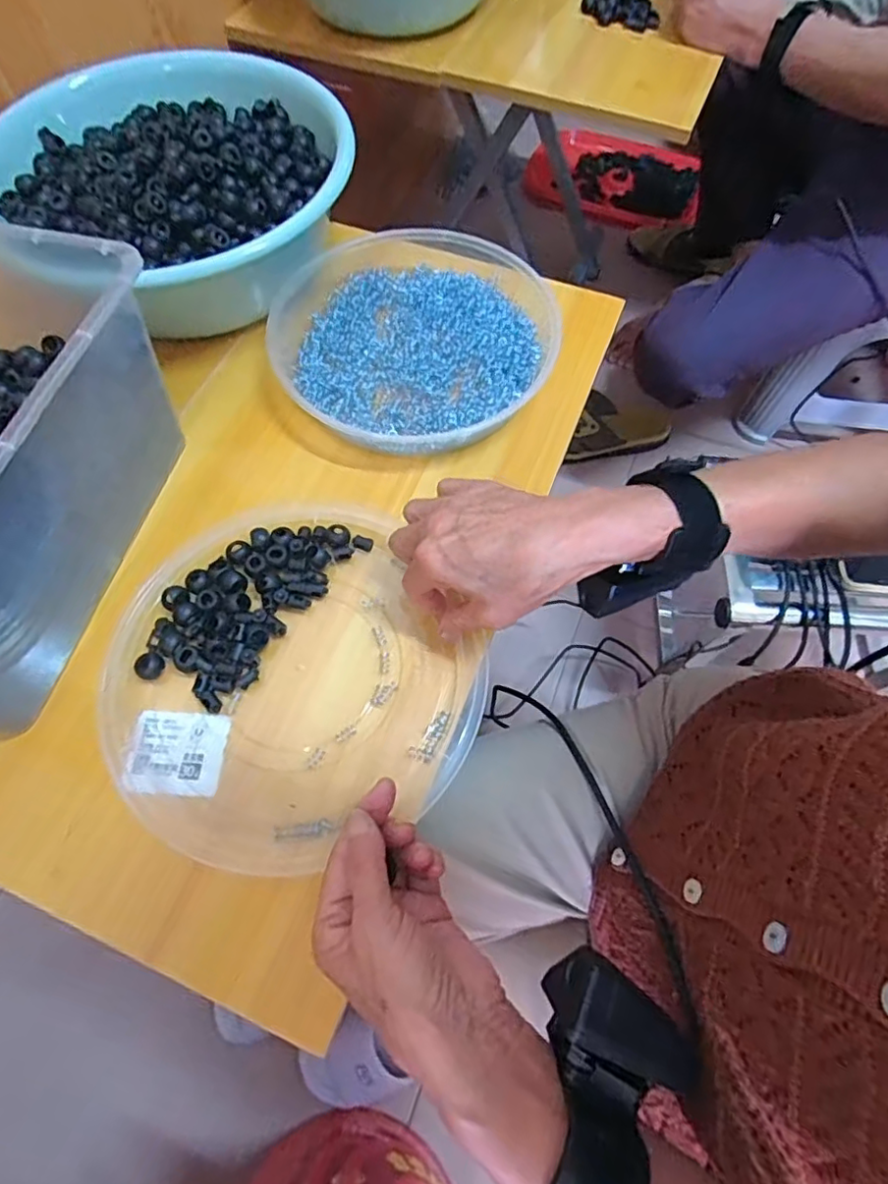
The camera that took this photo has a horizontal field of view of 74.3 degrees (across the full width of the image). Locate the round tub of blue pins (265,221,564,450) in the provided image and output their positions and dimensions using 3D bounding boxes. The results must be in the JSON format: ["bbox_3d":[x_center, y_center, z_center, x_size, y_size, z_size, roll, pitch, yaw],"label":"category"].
[{"bbox_3d":[-0.025,-0.218,0.485,0.227,0.035,0.226,0,65,-1],"label":"round tub of blue pins"}]

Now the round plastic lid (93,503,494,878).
[{"bbox_3d":[-0.102,0.053,0.377,0.217,0.021,0.224,0,65,-1],"label":"round plastic lid"}]

